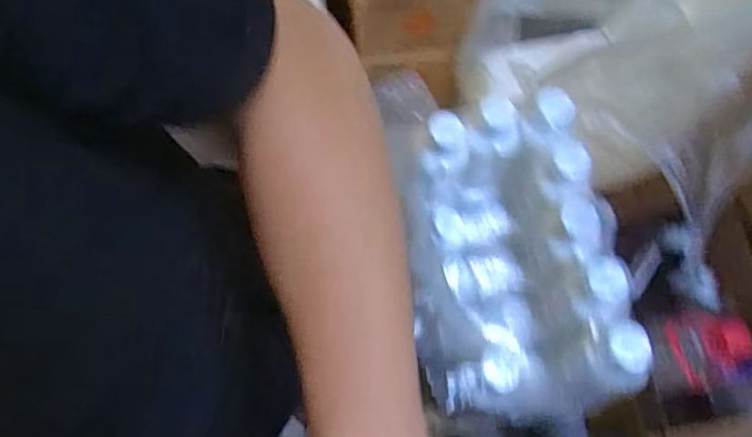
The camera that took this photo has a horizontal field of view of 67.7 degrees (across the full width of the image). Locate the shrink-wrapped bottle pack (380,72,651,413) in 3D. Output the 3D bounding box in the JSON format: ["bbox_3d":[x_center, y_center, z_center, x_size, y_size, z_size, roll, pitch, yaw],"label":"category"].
[{"bbox_3d":[0.141,0.037,0.647,0.211,0.210,0.324,-6,71,-3],"label":"shrink-wrapped bottle pack"}]

